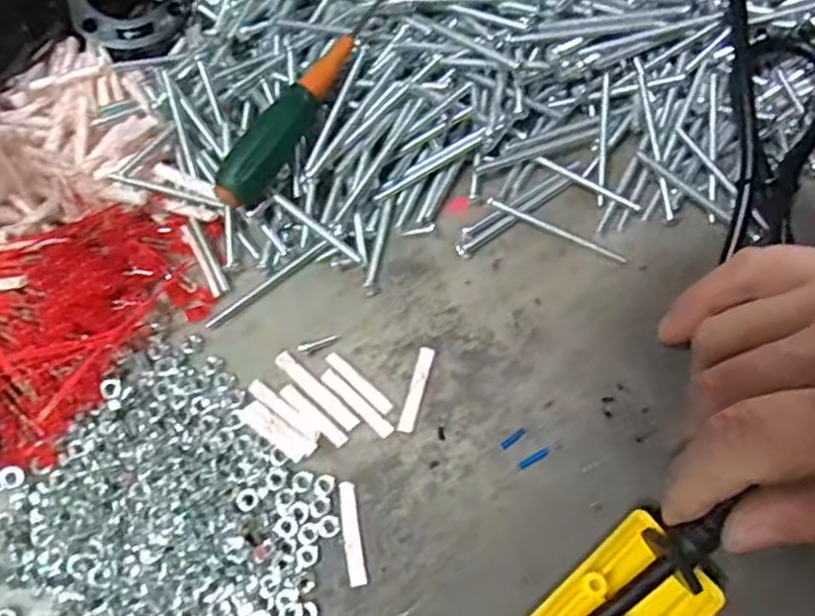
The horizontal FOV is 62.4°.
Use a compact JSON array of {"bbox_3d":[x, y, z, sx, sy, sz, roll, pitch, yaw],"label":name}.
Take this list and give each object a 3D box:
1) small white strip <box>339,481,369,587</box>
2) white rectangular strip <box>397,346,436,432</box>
[{"bbox_3d":[-0.018,0.073,0.219,0.006,0.004,0.032,-10,69,-3],"label":"small white strip"},{"bbox_3d":[0.003,0.028,0.236,0.005,0.004,0.031,15,70,6],"label":"white rectangular strip"}]

